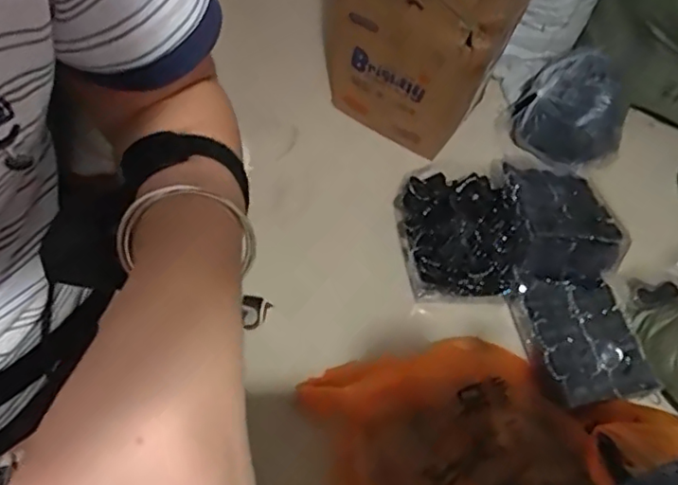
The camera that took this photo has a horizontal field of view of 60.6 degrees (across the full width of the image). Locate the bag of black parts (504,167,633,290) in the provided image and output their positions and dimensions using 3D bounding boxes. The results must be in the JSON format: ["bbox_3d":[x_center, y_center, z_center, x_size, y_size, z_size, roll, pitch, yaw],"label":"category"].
[{"bbox_3d":[0.444,-0.064,1.160,0.190,0.099,0.274,5,60,-2],"label":"bag of black parts"}]

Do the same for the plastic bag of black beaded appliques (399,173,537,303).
[{"bbox_3d":[0.244,-0.042,1.159,0.221,0.091,0.303,-5,61,-7],"label":"plastic bag of black beaded appliques"}]

